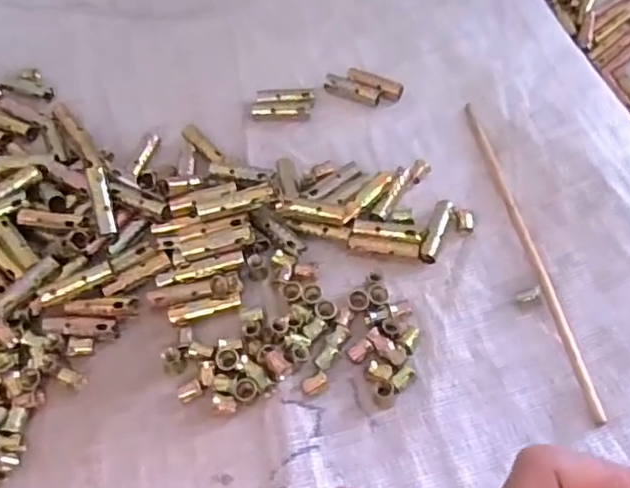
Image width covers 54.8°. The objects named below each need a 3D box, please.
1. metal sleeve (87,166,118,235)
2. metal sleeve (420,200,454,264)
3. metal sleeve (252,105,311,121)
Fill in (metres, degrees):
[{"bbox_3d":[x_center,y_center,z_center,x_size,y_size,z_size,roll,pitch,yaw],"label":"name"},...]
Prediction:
[{"bbox_3d":[-0.125,-0.025,0.361,0.010,0.010,0.041,-13,86,-5],"label":"metal sleeve"},{"bbox_3d":[0.072,-0.007,0.358,0.009,0.010,0.042,18,61,13],"label":"metal sleeve"},{"bbox_3d":[-0.023,-0.089,0.410,0.038,0.007,0.008,1,59,3],"label":"metal sleeve"}]

